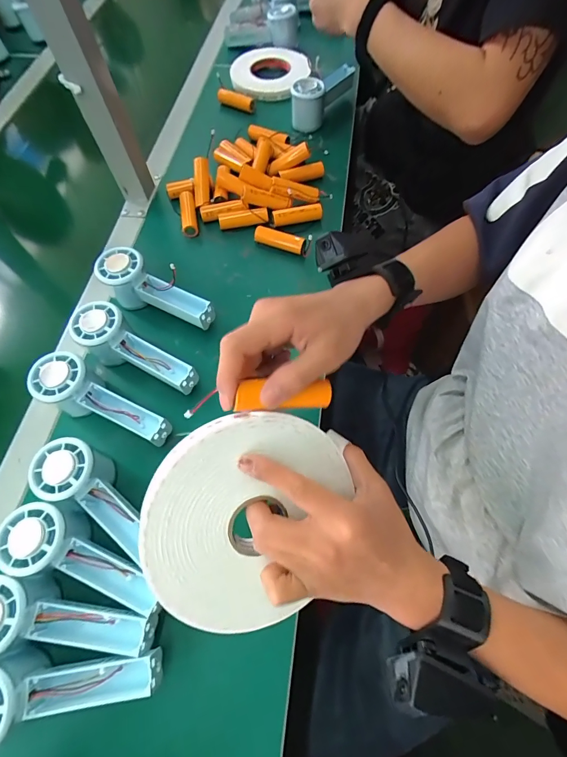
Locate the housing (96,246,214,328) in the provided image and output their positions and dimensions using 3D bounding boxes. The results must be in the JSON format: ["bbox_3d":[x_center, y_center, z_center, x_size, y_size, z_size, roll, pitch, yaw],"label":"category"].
[{"bbox_3d":[-0.154,-0.112,0.446,0.151,0.051,0.057,18,66,10],"label":"housing"}]

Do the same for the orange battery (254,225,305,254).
[{"bbox_3d":[-0.005,-0.195,0.504,0.069,0.018,0.019,19,66,11],"label":"orange battery"}]

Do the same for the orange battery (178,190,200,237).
[{"bbox_3d":[-0.139,-0.243,0.526,0.023,0.019,0.072,-11,64,-3],"label":"orange battery"}]

